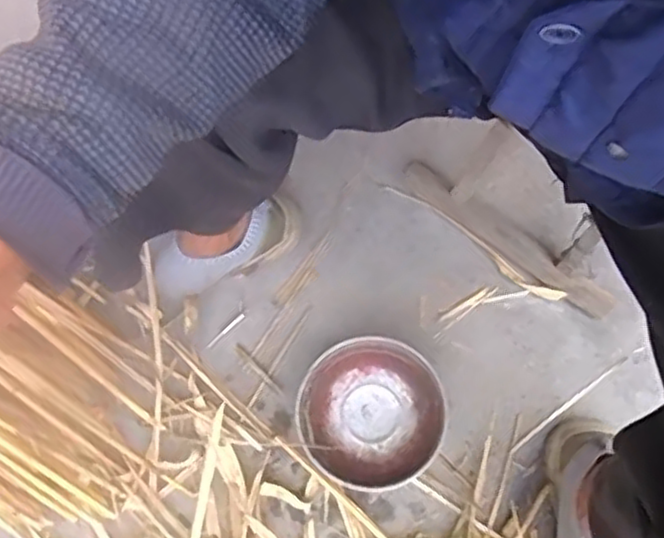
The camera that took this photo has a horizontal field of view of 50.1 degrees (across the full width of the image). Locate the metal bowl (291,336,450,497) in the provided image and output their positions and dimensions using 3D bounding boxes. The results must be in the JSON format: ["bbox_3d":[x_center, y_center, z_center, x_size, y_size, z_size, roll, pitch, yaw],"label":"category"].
[{"bbox_3d":[0.045,0.164,0.804,0.160,0.064,0.161,0,73,1],"label":"metal bowl"}]

